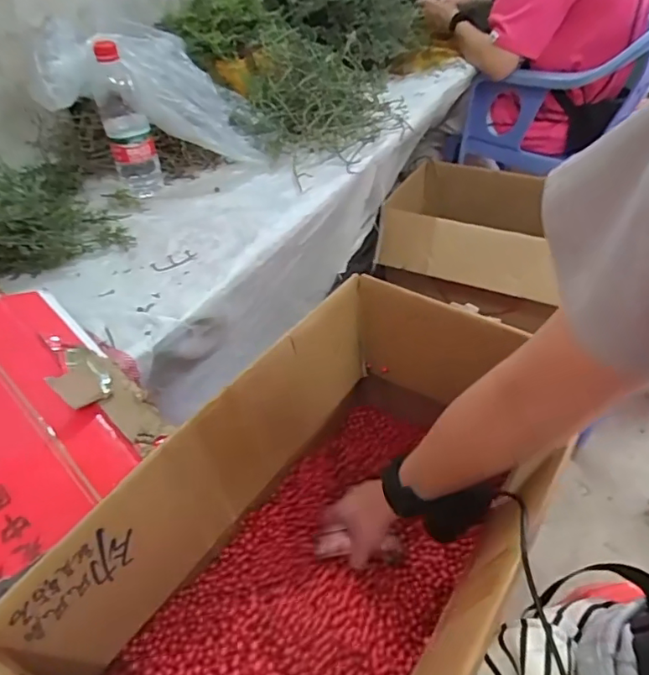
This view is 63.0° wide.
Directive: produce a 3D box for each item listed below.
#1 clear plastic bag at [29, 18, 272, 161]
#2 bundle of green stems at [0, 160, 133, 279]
[{"bbox_3d":[-0.267,-0.387,0.865,0.314,0.221,0.183,-13,43,-10],"label":"clear plastic bag"},{"bbox_3d":[-0.470,-0.177,0.751,0.272,0.086,0.282,-30,48,-25],"label":"bundle of green stems"}]

